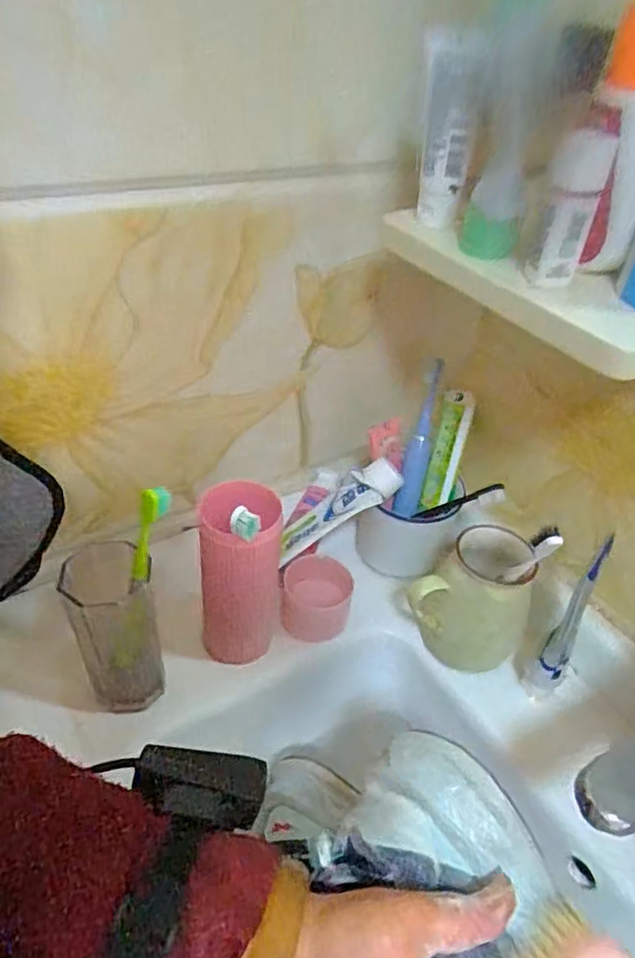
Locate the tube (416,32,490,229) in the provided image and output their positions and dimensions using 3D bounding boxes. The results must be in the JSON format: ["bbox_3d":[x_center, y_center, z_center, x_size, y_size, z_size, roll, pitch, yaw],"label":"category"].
[{"bbox_3d":[0.082,-0.227,0.403,0.039,0.105,0.034,12,40,6],"label":"tube"}]

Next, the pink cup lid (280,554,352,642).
[{"bbox_3d":[-0.001,0.110,0.561,0.063,0.051,0.060,4,40,-3],"label":"pink cup lid"}]

